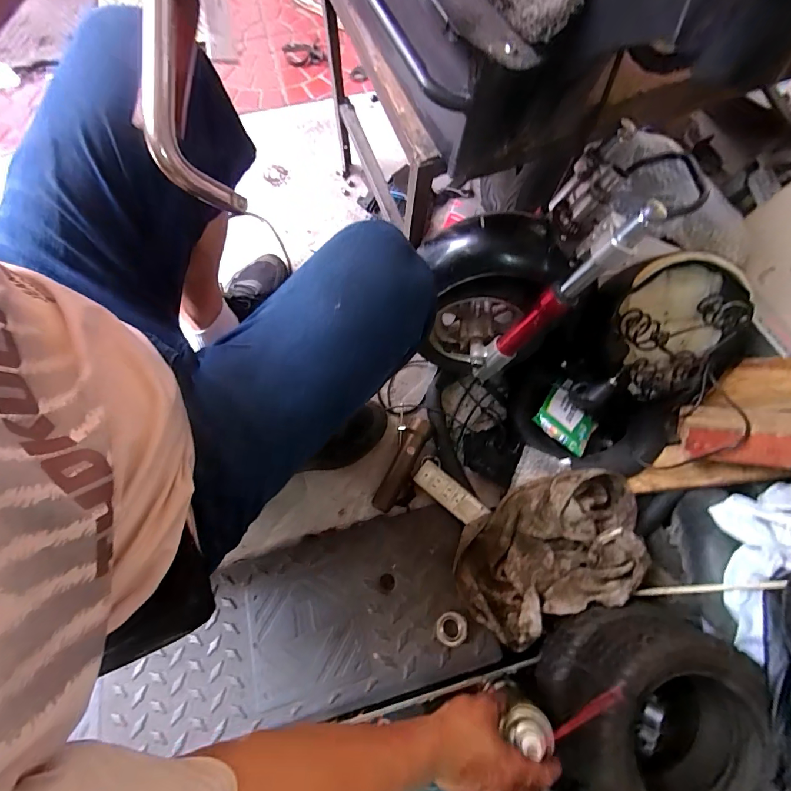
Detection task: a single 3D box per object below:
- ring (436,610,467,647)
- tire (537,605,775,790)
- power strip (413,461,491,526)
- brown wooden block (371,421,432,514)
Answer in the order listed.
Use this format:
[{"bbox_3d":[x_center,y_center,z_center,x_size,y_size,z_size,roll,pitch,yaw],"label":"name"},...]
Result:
[{"bbox_3d":[0.090,0.372,0.663,0.049,0.004,0.048,-5,57,7],"label":"ring"},{"bbox_3d":[0.336,0.422,0.547,0.251,0.138,0.253,7,78,-2],"label":"tire"},{"bbox_3d":[0.096,0.177,0.746,0.135,0.032,0.045,40,77,9],"label":"power strip"},{"bbox_3d":[0.013,0.128,0.761,0.039,0.042,0.177,26,76,6],"label":"brown wooden block"}]

